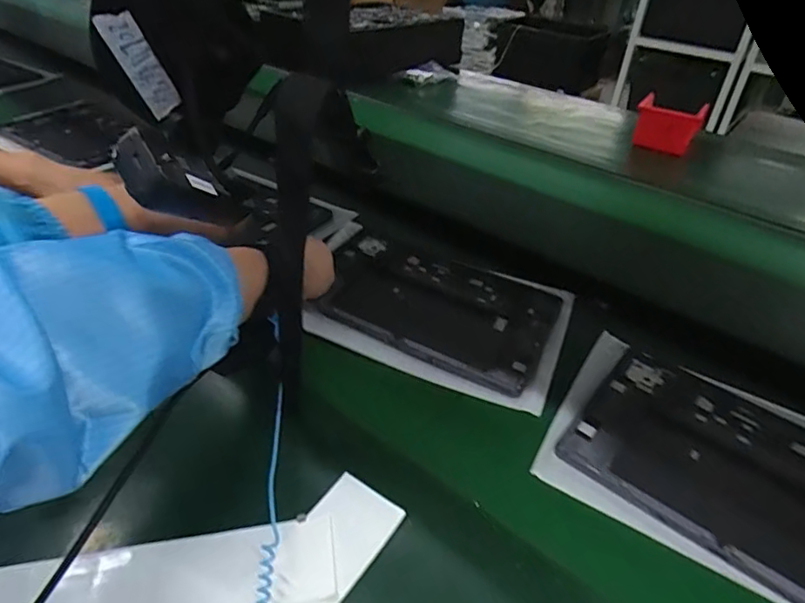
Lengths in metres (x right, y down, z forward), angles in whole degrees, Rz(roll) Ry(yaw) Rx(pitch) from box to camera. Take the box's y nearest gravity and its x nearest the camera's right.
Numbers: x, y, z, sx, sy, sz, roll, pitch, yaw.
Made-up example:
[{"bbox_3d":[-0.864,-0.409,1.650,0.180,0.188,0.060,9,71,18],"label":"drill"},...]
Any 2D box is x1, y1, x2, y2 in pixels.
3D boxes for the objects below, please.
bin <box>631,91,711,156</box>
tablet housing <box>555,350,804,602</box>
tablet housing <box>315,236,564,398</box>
[{"bbox_3d":[0.479,-0.320,0.979,0.111,0.071,0.097,21,41,21],"label":"bin"},{"bbox_3d":[0.276,0.136,0.430,0.251,0.008,0.174,29,44,29],"label":"tablet housing"},{"bbox_3d":[0.036,0.000,0.572,0.242,0.018,0.175,17,40,17],"label":"tablet housing"}]

